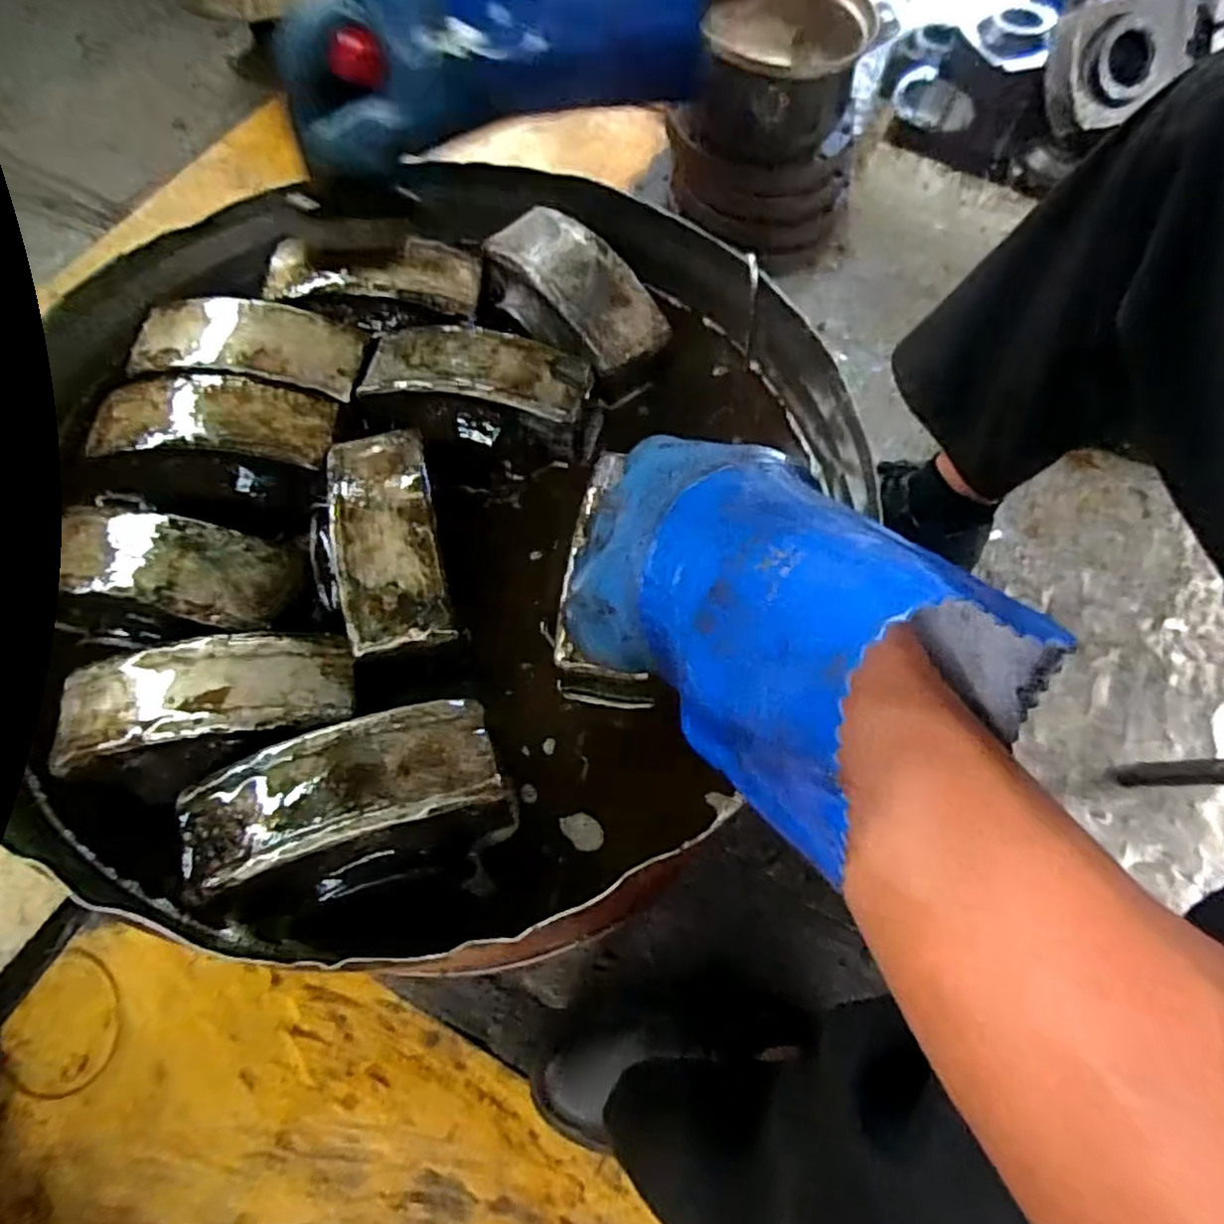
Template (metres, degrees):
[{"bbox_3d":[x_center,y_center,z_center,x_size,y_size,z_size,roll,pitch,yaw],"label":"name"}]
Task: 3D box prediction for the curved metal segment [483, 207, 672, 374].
[{"bbox_3d":[-0.034,-0.239,0.529,0.075,0.034,0.153,-39,72,-17],"label":"curved metal segment"}]

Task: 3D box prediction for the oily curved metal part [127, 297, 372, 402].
[{"bbox_3d":[-0.257,-0.190,0.505,0.154,0.022,0.061,8,66,3],"label":"oily curved metal part"}]

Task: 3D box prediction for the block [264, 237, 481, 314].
[{"bbox_3d":[-0.180,-0.255,0.532,0.155,0.032,0.051,-1,66,-2],"label":"block"}]

